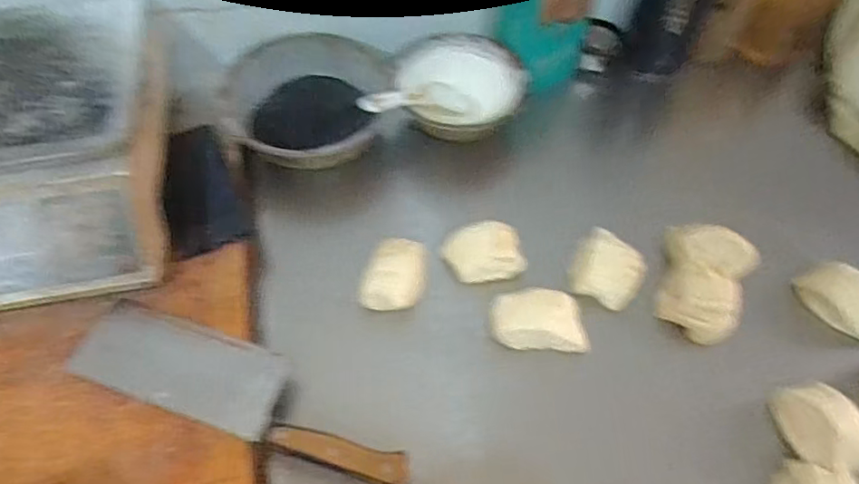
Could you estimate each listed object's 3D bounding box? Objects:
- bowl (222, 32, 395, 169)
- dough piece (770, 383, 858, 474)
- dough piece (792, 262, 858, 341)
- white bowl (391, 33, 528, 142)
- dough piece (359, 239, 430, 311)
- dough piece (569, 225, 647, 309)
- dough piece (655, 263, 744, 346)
[{"bbox_3d":[-0.142,-0.159,0.691,0.183,0.079,0.173,1,57,-1],"label":"bowl"},{"bbox_3d":[0.347,0.162,0.508,0.054,0.032,0.079,-13,58,-10],"label":"dough piece"},{"bbox_3d":[0.413,0.058,0.574,0.087,0.047,0.047,39,64,22],"label":"dough piece"},{"bbox_3d":[0.043,-0.193,0.716,0.156,0.064,0.156,1,57,-1],"label":"white bowl"},{"bbox_3d":[-0.033,0.031,0.574,0.059,0.035,0.071,11,57,6],"label":"dough piece"},{"bbox_3d":[0.182,0.029,0.592,0.066,0.044,0.064,32,62,18],"label":"dough piece"},{"bbox_3d":[0.271,0.058,0.577,0.073,0.042,0.068,35,63,20],"label":"dough piece"}]

